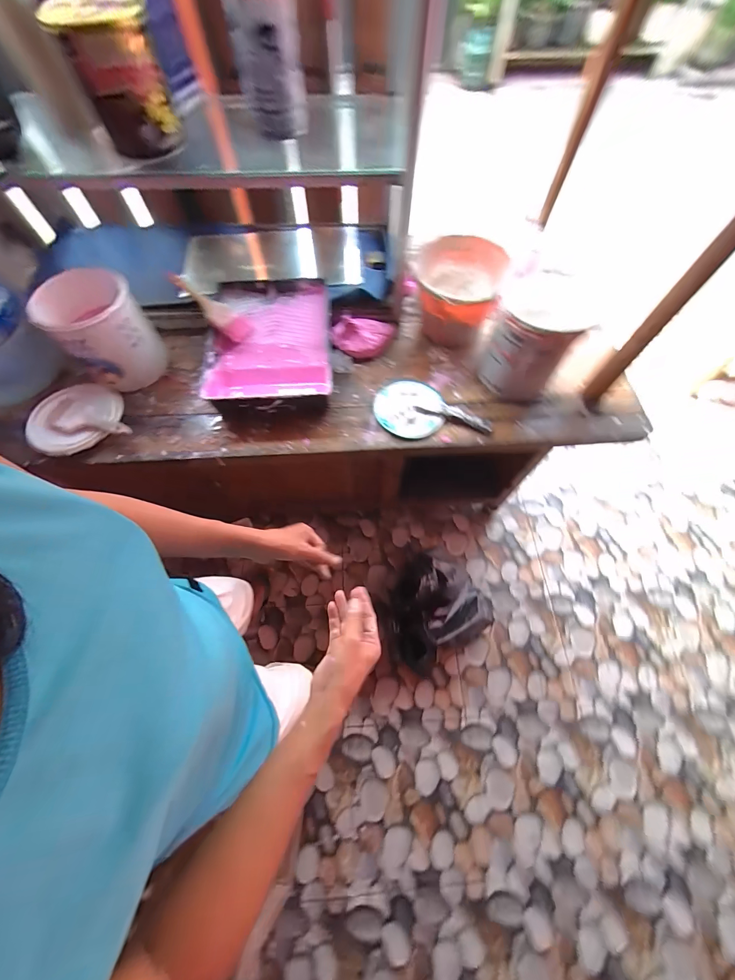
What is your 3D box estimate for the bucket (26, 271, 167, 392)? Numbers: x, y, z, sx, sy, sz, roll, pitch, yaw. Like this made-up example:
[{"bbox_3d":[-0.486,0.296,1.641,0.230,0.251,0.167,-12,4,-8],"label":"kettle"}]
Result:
[{"bbox_3d":[-0.572,-0.345,0.752,0.144,0.198,0.153,0,69,-1],"label":"bucket"}]

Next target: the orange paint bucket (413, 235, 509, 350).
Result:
[{"bbox_3d":[0.215,-0.491,0.853,0.194,0.156,0.226,14,69,5],"label":"orange paint bucket"}]

